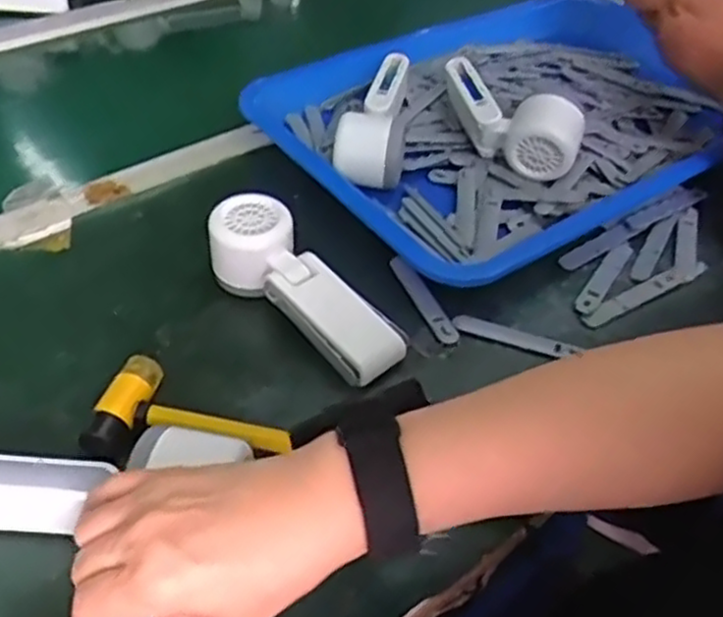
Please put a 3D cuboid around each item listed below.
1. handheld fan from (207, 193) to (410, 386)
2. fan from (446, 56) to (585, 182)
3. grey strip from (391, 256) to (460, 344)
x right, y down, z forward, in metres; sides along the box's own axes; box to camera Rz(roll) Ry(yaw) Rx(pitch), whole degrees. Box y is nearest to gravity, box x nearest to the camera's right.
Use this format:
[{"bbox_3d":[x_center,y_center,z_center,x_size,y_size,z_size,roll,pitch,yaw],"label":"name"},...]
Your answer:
[{"bbox_3d":[-0.041,-0.014,0.506,0.060,0.055,0.158,-31,52,-30],"label":"handheld fan"},{"bbox_3d":[0.122,-0.168,0.636,0.057,0.064,0.157,-26,50,-26],"label":"fan"},{"bbox_3d":[0.045,-0.008,0.532,0.014,0.009,0.091,-16,46,-18],"label":"grey strip"}]

